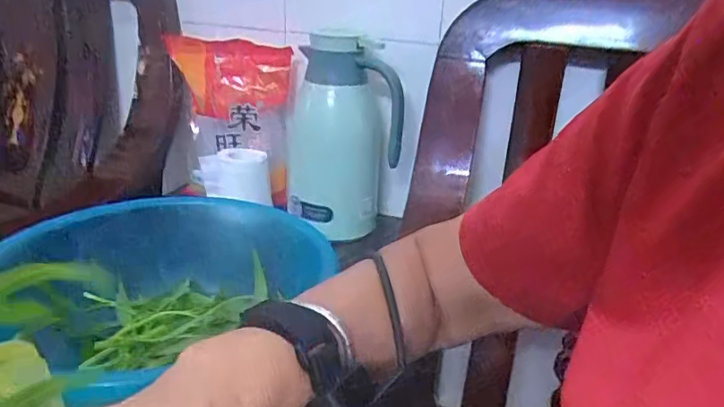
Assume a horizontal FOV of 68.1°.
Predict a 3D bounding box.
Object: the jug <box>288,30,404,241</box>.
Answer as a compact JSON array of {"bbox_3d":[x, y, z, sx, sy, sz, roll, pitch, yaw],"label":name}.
[{"bbox_3d":[-0.028,-0.105,0.810,0.158,0.287,0.128,0,23,-9],"label":"jug"}]

